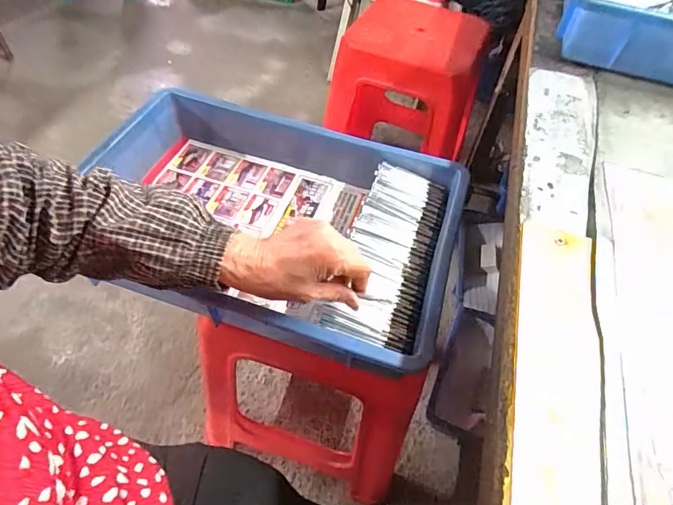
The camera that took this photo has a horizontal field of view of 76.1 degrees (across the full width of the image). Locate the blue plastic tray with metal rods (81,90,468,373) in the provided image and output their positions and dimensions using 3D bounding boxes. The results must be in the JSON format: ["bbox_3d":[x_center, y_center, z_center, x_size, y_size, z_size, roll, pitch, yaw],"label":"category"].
[{"bbox_3d":[-0.089,-0.043,0.517,0.414,0.078,0.284,17,53,8],"label":"blue plastic tray with metal rods"}]

